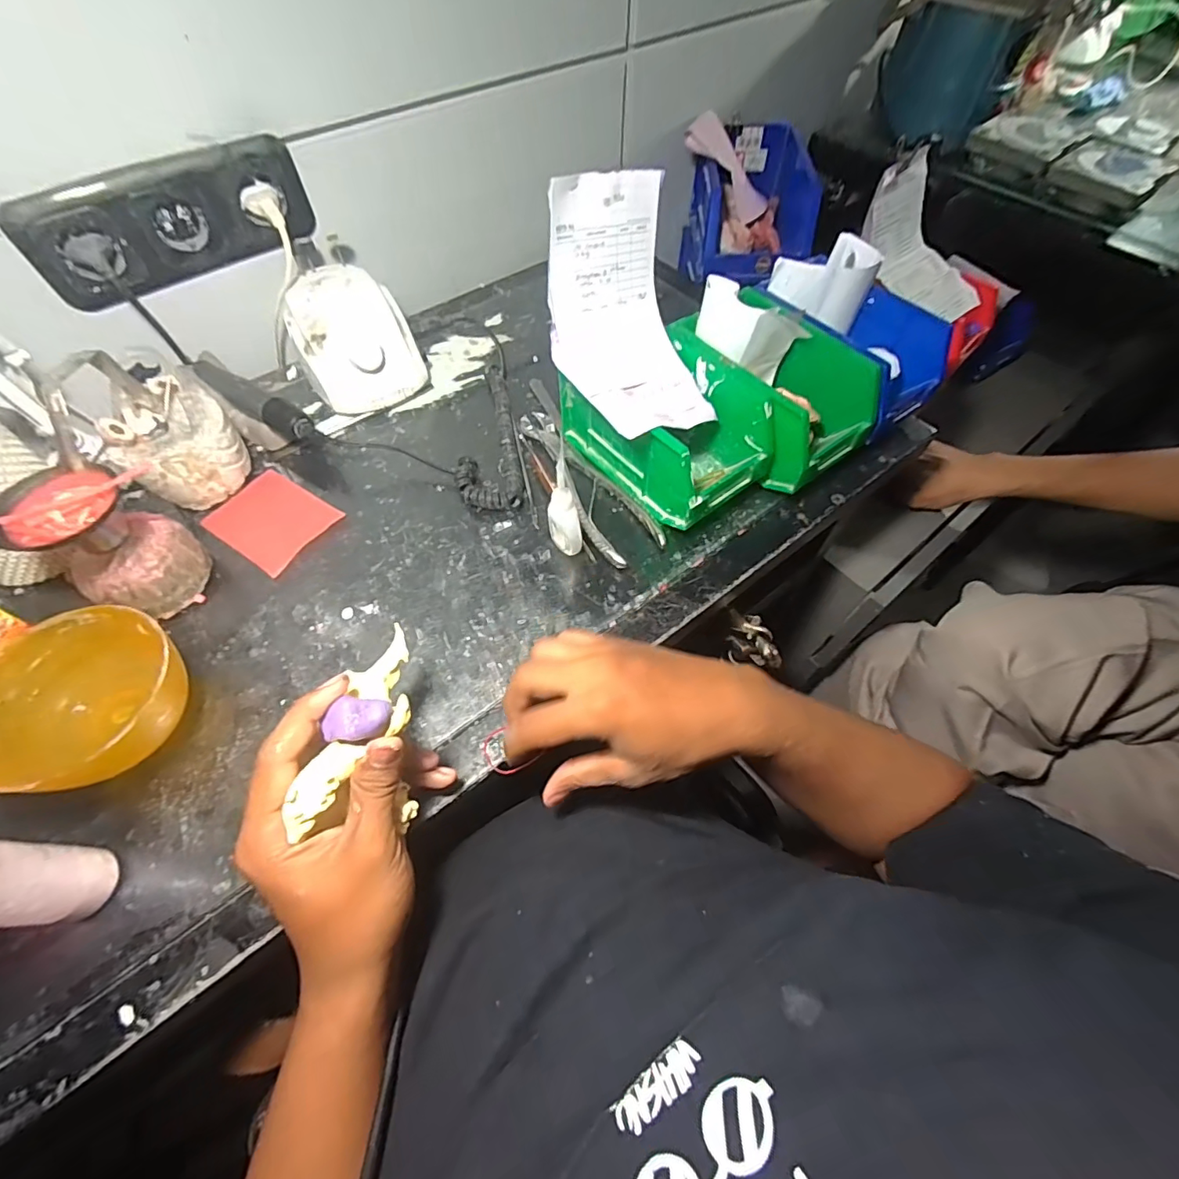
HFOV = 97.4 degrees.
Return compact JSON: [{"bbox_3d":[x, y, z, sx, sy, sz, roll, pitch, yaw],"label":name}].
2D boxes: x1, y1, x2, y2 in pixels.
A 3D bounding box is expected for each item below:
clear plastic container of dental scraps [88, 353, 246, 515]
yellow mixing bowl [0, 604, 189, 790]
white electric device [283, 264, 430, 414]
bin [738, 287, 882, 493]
[{"bbox_3d":[-0.342,-0.128,0.426,0.085,0.102,0.078,-33,66,-19],"label":"clear plastic container of dental scraps"},{"bbox_3d":[-0.312,0.072,0.330,0.105,0.063,0.108,1,59,-1],"label":"yellow mixing bowl"},{"bbox_3d":[-0.236,-0.250,0.518,0.110,0.081,0.140,-27,64,-16],"label":"white electric device"},{"bbox_3d":[0.168,-0.178,0.468,0.108,0.087,0.160,-34,66,-19],"label":"bin"}]

